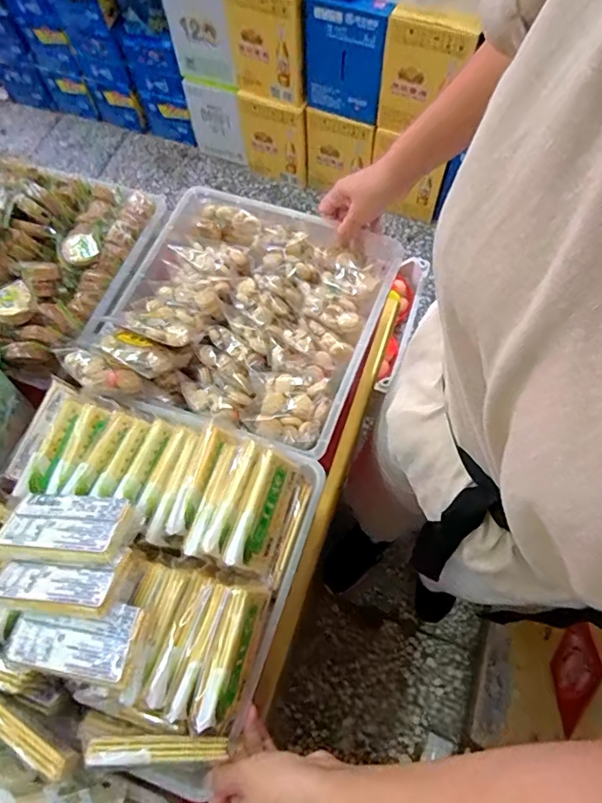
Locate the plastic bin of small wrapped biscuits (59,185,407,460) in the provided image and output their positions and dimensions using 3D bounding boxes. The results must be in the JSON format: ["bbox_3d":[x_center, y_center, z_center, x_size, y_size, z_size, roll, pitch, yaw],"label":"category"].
[{"bbox_3d":[-0.070,-0.113,0.582,0.304,0.068,0.308,19,69,10],"label":"plastic bin of small wrapped biscuits"}]

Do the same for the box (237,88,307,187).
[{"bbox_3d":[-0.097,-0.878,1.698,0.236,0.279,0.047,23,69,12],"label":"box"}]

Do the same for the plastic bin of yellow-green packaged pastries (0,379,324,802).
[{"bbox_3d":[-0.158,0.141,0.439,0.283,0.087,0.285,17,68,9],"label":"plastic bin of yellow-green packaged pastries"}]

